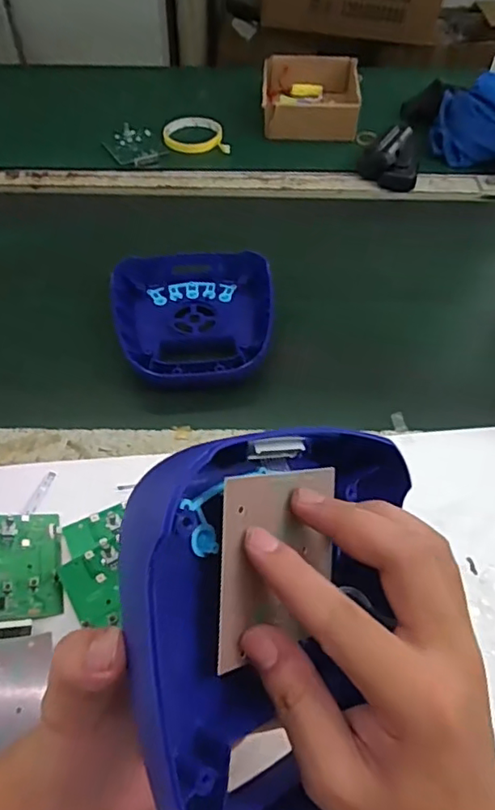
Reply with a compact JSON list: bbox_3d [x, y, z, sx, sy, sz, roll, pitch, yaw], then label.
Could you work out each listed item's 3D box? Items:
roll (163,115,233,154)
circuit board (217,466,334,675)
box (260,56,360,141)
[{"bbox_3d":[-0.076,-0.406,0.866,0.097,0.014,0.097,0,51,0],"label":"roll"},{"bbox_3d":[0.015,0.070,0.260,0.073,0.078,0.007,3,-3,-43],"label":"circuit board"},{"bbox_3d":[0.096,-0.463,0.868,0.137,0.051,0.170,1,51,1],"label":"box"}]

